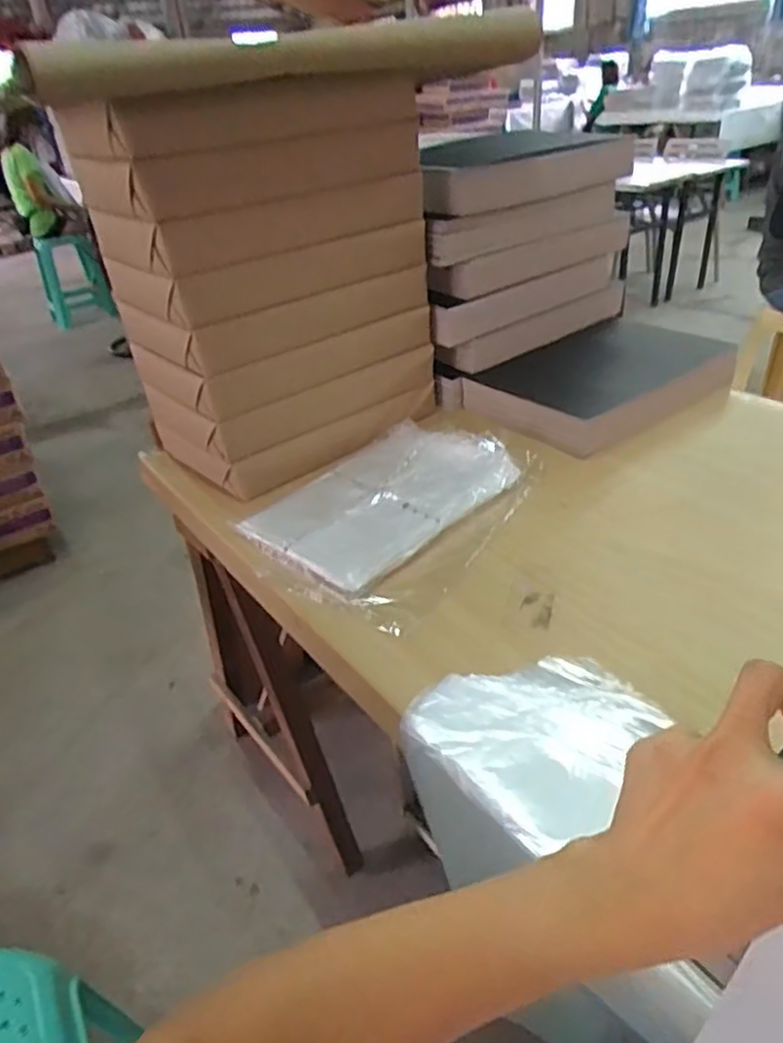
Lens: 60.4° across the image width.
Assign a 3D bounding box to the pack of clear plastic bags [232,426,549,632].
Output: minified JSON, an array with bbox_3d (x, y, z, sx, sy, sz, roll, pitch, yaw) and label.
[{"bbox_3d":[0.000,-0.023,0.896,0.286,0.033,0.367,18,41,32],"label":"pack of clear plastic bags"}]

